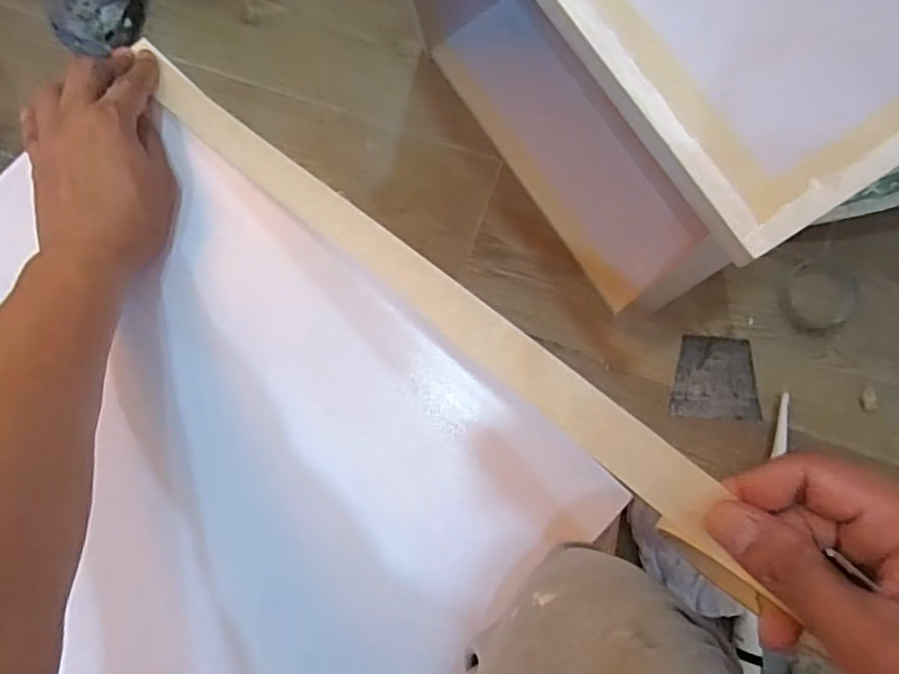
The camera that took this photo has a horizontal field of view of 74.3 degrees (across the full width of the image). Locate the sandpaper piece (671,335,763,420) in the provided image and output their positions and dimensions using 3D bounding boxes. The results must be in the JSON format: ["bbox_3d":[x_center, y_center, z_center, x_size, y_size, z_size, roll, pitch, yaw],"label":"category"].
[{"bbox_3d":[0.322,0.048,0.716,0.099,0.009,0.098,5,79,5],"label":"sandpaper piece"}]

